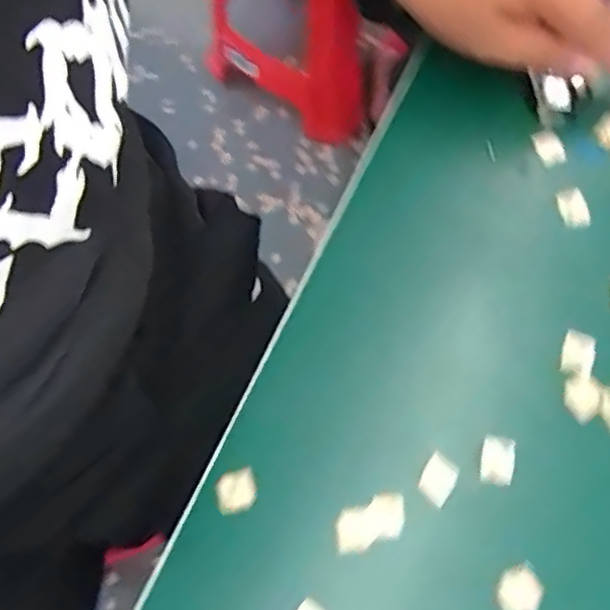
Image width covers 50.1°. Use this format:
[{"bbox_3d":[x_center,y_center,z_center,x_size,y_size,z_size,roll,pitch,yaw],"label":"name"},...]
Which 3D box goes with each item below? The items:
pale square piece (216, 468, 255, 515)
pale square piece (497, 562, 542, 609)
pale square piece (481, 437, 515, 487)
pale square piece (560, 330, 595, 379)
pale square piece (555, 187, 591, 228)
[{"bbox_3d":[-0.035,0.093,0.326,0.019,0.005,0.019,-11,67,-3],"label":"pale square piece"},{"bbox_3d":[0.100,0.134,0.303,0.021,0.004,0.021,-20,67,-7],"label":"pale square piece"},{"bbox_3d":[0.097,0.078,0.326,0.016,0.004,0.024,11,67,6],"label":"pale square piece"},{"bbox_3d":[0.145,0.025,0.348,0.015,0.005,0.025,14,68,7],"label":"pale square piece"},{"bbox_3d":[0.158,-0.057,0.383,0.016,0.004,0.024,-11,67,-3],"label":"pale square piece"}]

